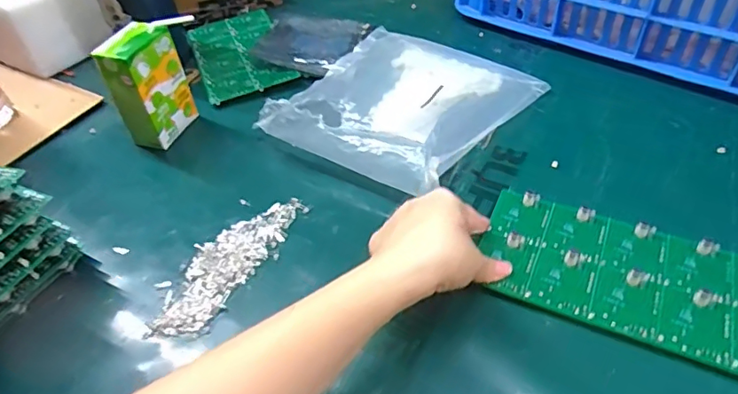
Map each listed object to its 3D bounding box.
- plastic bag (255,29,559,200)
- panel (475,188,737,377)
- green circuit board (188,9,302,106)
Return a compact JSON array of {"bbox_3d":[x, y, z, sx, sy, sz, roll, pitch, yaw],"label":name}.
[{"bbox_3d":[0.037,-0.108,0.555,0.222,0.043,0.242,25,54,26],"label":"plastic bag"},{"bbox_3d":[0.198,0.059,0.397,0.221,0.008,0.107,20,52,22],"label":"panel"},{"bbox_3d":[-0.164,-0.184,0.668,0.105,0.006,0.186,-19,48,-12],"label":"green circuit board"}]

